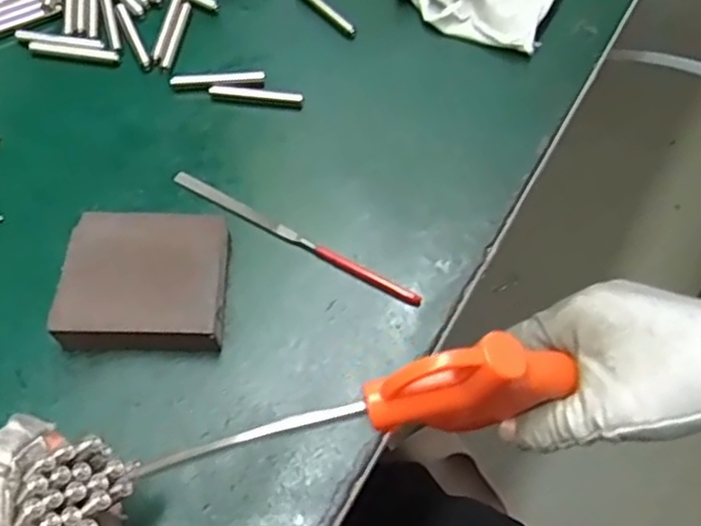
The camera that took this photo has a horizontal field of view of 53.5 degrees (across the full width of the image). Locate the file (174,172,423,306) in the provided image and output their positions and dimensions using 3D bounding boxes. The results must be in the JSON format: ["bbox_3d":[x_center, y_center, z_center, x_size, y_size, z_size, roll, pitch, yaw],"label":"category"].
[{"bbox_3d":[-0.032,-0.015,0.390,0.158,0.006,0.009,28,65,12],"label":"file"}]

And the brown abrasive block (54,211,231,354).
[{"bbox_3d":[-0.105,0.010,0.364,0.081,0.025,0.070,3,63,0],"label":"brown abrasive block"}]

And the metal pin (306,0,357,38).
[{"bbox_3d":[-0.017,-0.173,0.472,0.009,0.009,0.060,-35,70,-20],"label":"metal pin"}]

